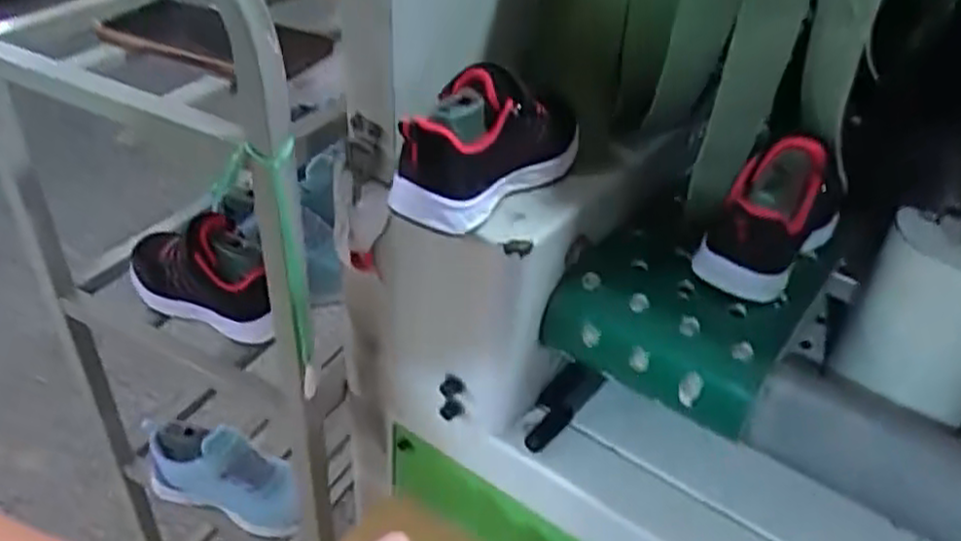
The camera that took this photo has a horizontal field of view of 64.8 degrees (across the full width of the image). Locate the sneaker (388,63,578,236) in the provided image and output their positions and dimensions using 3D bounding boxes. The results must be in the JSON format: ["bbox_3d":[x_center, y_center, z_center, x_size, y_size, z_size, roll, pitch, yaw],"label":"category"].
[{"bbox_3d":[0.009,-0.084,0.461,0.050,0.075,0.141,31,45,31],"label":"sneaker"}]

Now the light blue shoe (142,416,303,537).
[{"bbox_3d":[-0.263,0.208,0.784,0.187,0.083,0.063,17,40,16],"label":"light blue shoe"}]

